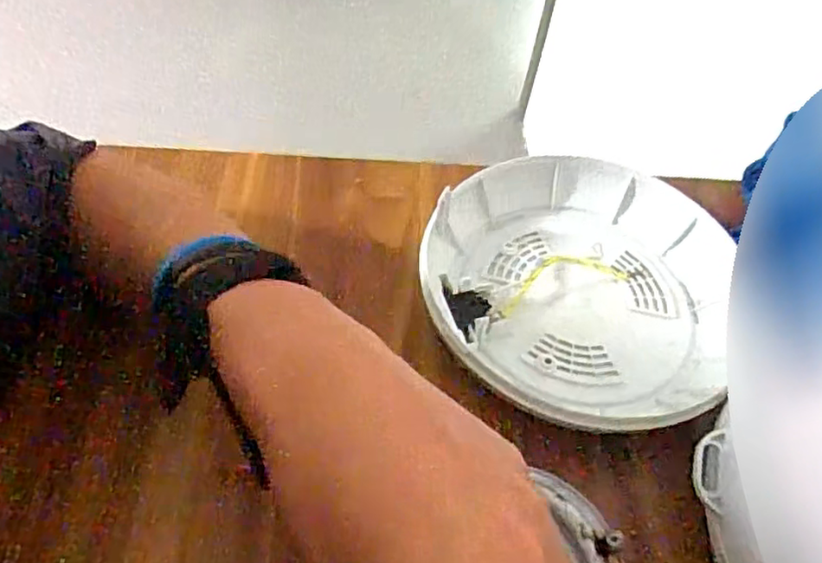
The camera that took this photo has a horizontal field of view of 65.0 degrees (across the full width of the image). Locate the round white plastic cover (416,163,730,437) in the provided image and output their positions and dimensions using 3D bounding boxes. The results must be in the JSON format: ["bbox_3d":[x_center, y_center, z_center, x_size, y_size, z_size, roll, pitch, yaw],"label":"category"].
[{"bbox_3d":[0.107,0.001,0.405,0.192,0.031,0.198,2,51,-3],"label":"round white plastic cover"}]

